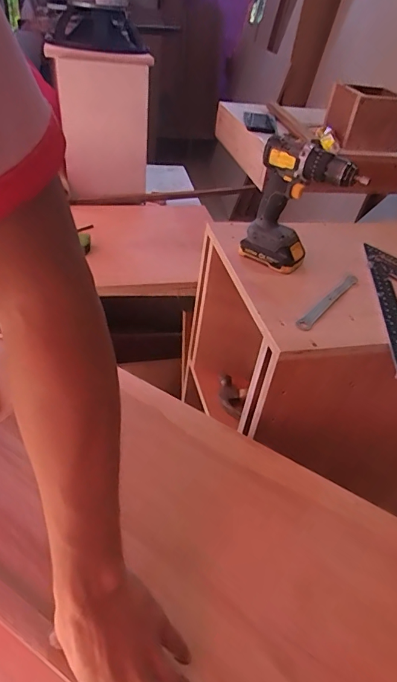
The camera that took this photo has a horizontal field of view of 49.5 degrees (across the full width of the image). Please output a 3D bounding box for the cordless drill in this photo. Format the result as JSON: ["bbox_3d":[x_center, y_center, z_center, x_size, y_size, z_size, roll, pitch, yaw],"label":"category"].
[{"bbox_3d":[0.165,-0.226,0.744,0.166,0.209,0.064,19,41,13],"label":"cordless drill"}]

